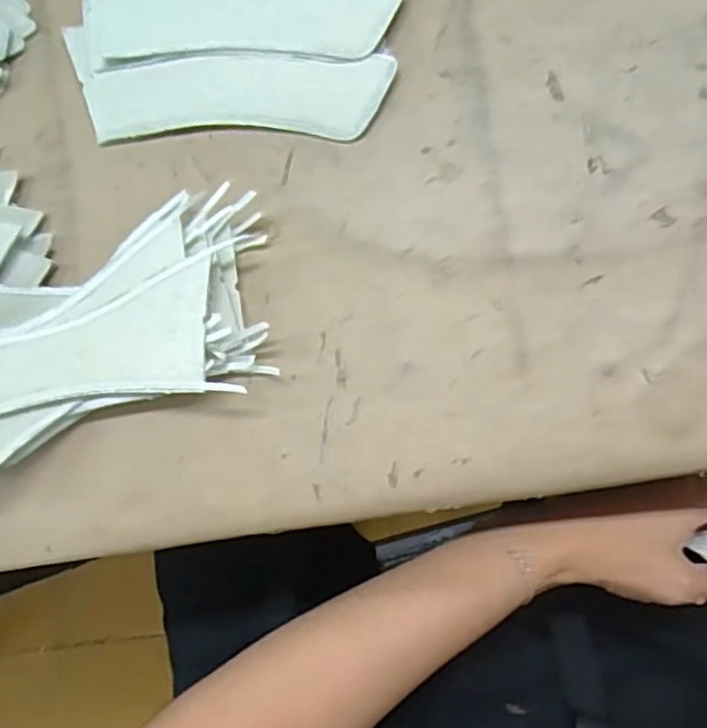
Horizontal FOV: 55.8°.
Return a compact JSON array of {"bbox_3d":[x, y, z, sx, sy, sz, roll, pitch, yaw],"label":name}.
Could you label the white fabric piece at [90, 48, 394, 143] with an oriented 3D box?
[{"bbox_3d":[-0.060,-0.136,0.338,0.155,0.006,0.042,2,87,9],"label":"white fabric piece"}]

